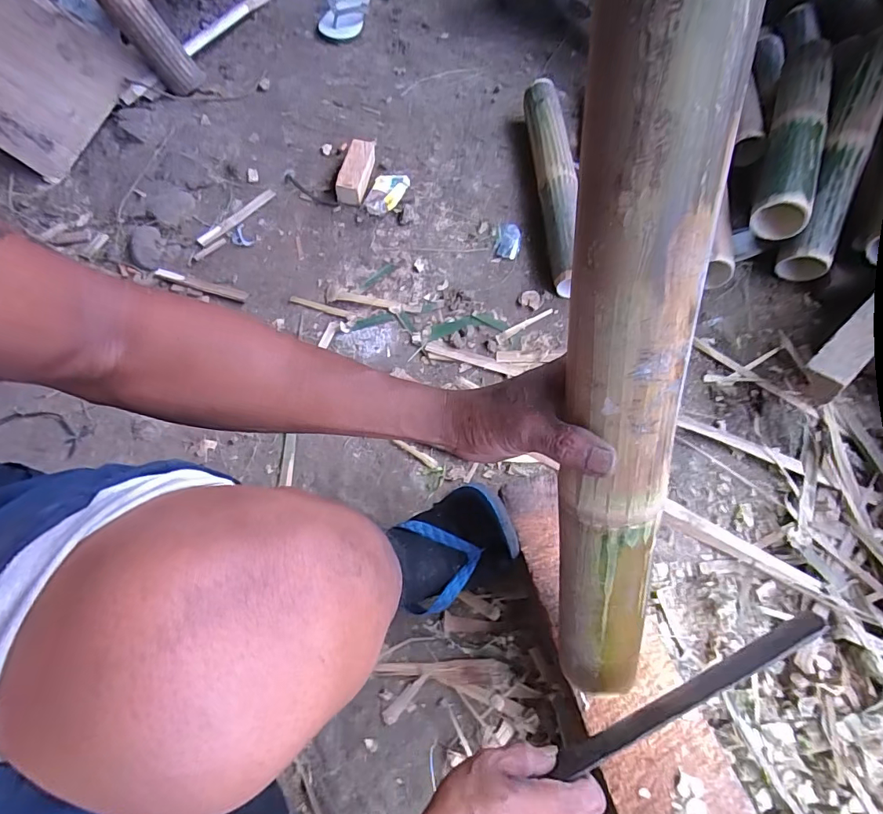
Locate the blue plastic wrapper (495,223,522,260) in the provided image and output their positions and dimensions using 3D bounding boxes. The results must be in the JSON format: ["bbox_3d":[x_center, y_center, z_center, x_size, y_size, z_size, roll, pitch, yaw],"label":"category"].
[{"bbox_3d":[0.124,-0.305,0.859,0.042,0.007,0.085,6,61,6],"label":"blue plastic wrapper"}]

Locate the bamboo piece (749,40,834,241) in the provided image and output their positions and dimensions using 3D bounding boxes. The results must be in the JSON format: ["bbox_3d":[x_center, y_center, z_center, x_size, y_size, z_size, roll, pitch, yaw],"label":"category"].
[{"bbox_3d":[0.640,-0.508,0.845,0.081,0.092,0.541,21,67,15],"label":"bamboo piece"}]

